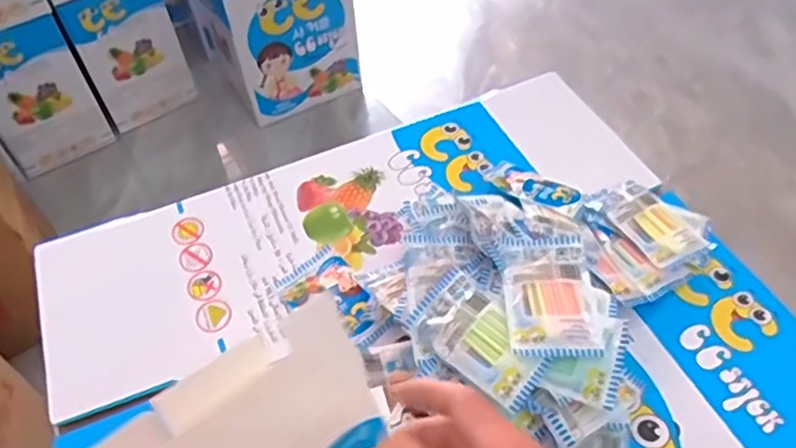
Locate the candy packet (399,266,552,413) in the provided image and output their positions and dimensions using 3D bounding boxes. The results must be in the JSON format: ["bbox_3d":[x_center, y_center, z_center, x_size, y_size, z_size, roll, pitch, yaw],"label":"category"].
[{"bbox_3d":[0.059,0.082,0.488,0.058,0.017,0.107,-36,57,-24],"label":"candy packet"}]

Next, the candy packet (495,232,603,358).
[{"bbox_3d":[0.112,0.048,0.505,0.064,0.016,0.113,-2,50,2],"label":"candy packet"}]

